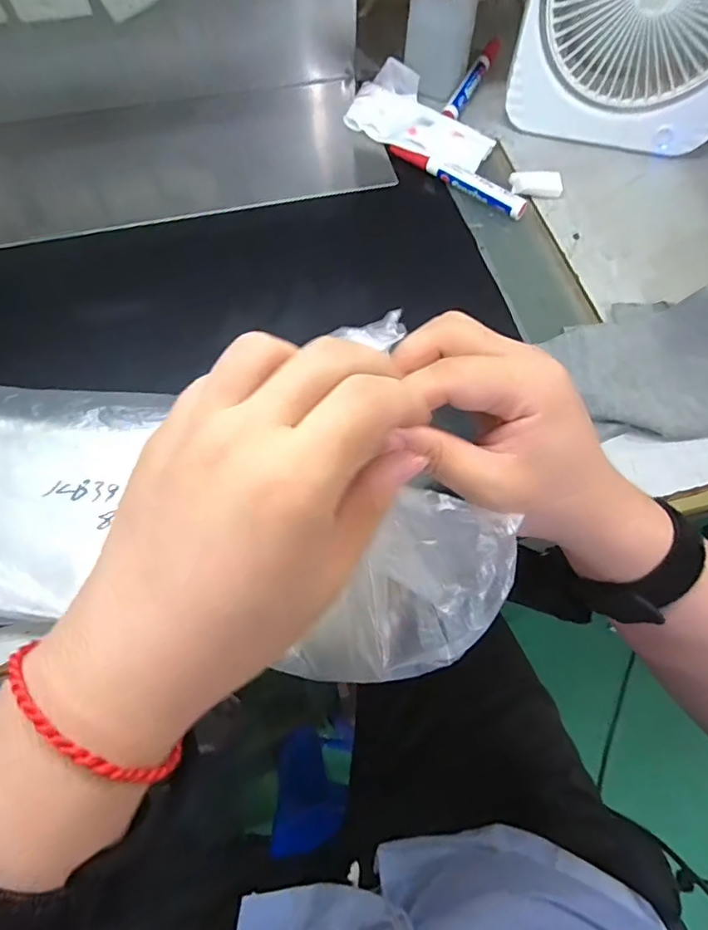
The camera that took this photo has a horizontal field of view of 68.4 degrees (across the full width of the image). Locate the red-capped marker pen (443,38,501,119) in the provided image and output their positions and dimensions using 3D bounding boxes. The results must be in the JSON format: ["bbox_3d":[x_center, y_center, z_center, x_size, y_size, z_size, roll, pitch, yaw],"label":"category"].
[{"bbox_3d":[0.125,-0.403,0.540,0.017,0.016,0.152,23,67,9],"label":"red-capped marker pen"}]

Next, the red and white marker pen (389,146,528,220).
[{"bbox_3d":[0.092,-0.260,0.474,0.139,0.015,0.016,33,69,13],"label":"red and white marker pen"}]

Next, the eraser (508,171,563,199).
[{"bbox_3d":[0.167,-0.257,0.476,0.046,0.009,0.024,4,65,1],"label":"eraser"}]

